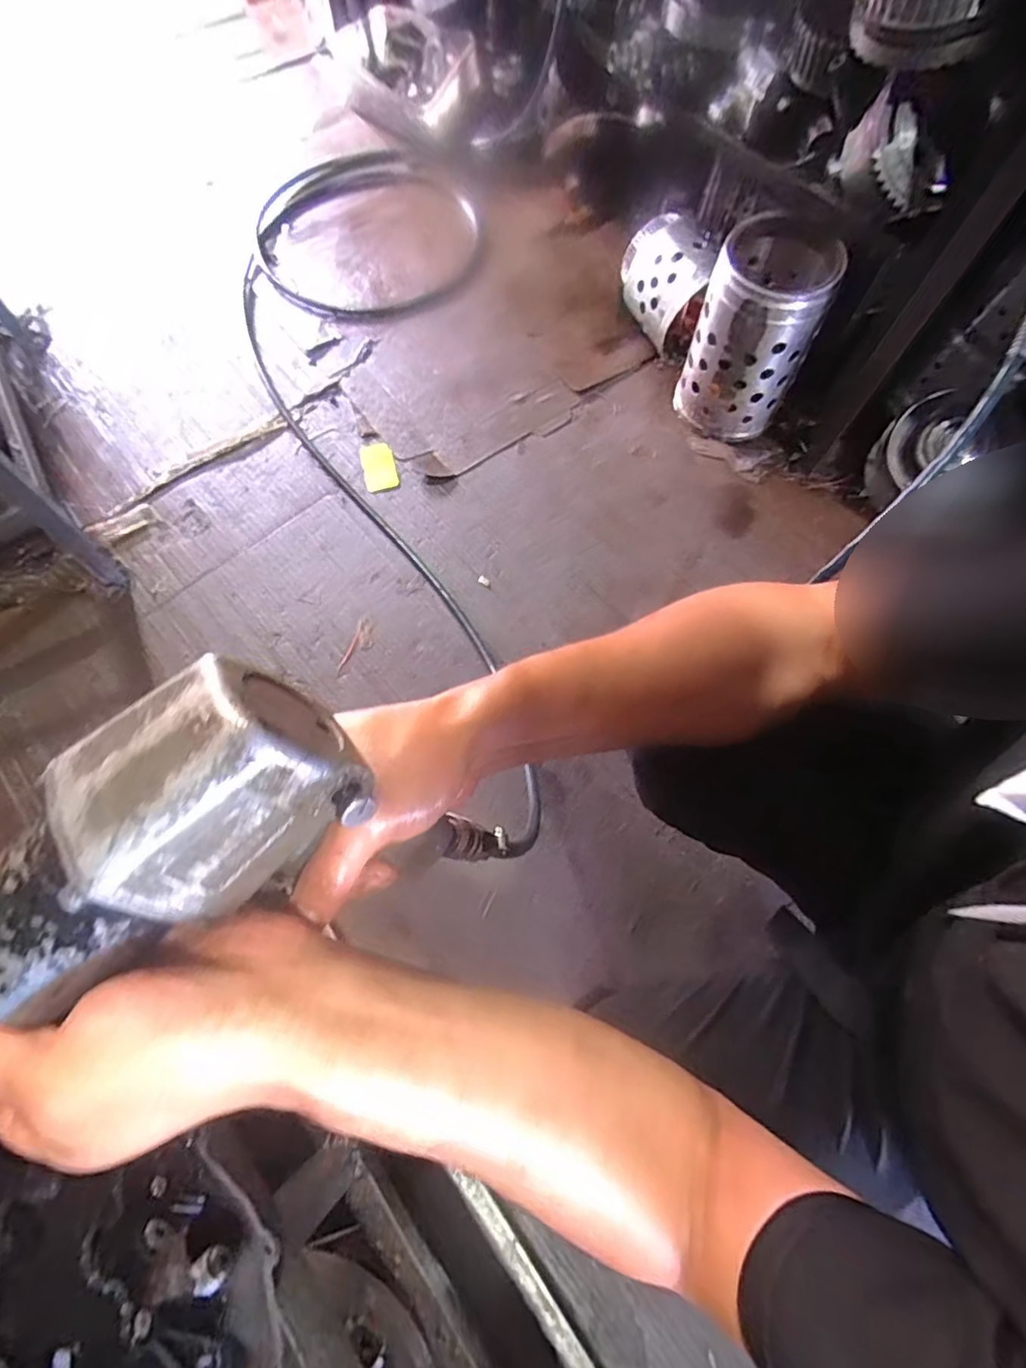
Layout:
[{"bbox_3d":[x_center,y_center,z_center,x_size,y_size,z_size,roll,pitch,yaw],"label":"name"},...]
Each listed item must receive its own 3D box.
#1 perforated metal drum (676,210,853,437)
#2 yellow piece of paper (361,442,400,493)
[{"bbox_3d":[0.352,-0.511,0.880,0.157,0.258,0.157,22,72,9],"label":"perforated metal drum"},{"bbox_3d":[-0.217,-0.356,0.964,0.053,0.005,0.098,-14,71,-4],"label":"yellow piece of paper"}]

